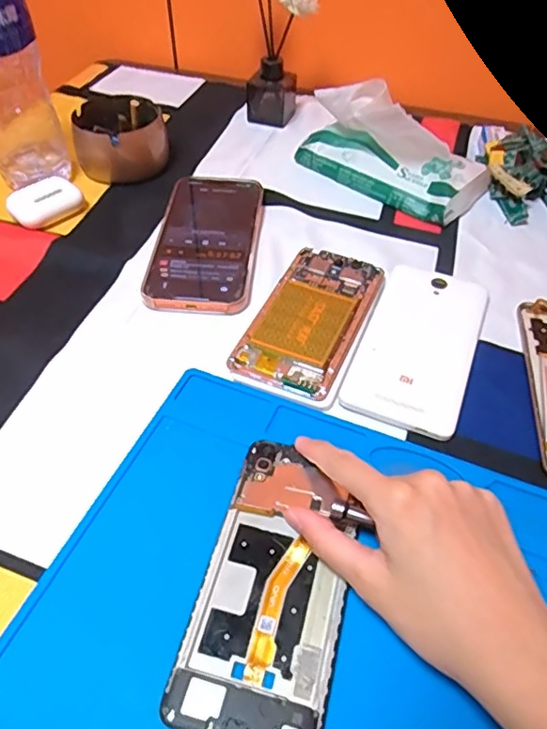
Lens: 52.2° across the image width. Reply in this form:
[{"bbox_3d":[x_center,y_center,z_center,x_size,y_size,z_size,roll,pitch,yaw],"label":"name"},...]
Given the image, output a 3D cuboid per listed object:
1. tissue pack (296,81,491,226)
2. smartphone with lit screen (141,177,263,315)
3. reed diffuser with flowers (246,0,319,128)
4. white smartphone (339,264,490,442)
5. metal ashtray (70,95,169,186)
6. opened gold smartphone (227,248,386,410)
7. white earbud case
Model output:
[{"bbox_3d":[0.107,-0.203,0.512,0.170,0.080,0.071,30,55,23],"label":"tissue pack"},{"bbox_3d":[-0.054,-0.105,0.467,0.083,0.014,0.166,3,49,2],"label":"smartphone with lit screen"},{"bbox_3d":[-0.002,-0.336,0.579,0.063,0.152,0.070,-19,52,-17],"label":"reed diffuser with flowers"},{"bbox_3d":[0.105,-0.017,0.396,0.074,0.008,0.151,18,51,14],"label":"white smartphone"},{"bbox_3d":[-0.147,-0.218,0.539,0.084,0.048,0.076,-12,50,-12],"label":"metal ashtray"},{"bbox_3d":[0.030,-0.033,0.404,0.074,0.014,0.139,19,51,15],"label":"opened gold smartphone"},{"bbox_3d":[-0.200,-0.142,0.489,0.039,0.024,0.057,36,57,26],"label":"white earbud case"}]

